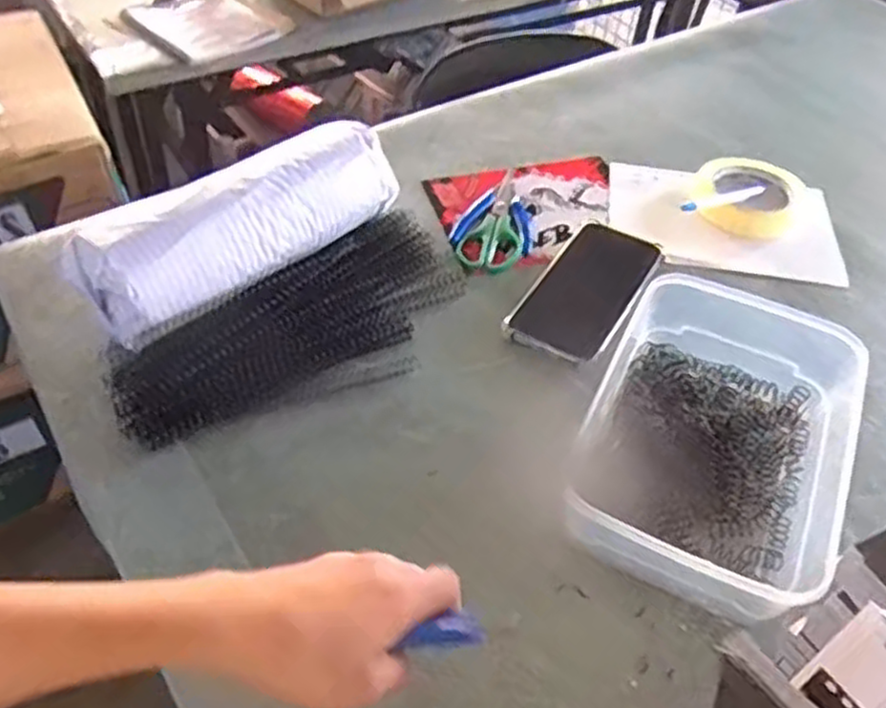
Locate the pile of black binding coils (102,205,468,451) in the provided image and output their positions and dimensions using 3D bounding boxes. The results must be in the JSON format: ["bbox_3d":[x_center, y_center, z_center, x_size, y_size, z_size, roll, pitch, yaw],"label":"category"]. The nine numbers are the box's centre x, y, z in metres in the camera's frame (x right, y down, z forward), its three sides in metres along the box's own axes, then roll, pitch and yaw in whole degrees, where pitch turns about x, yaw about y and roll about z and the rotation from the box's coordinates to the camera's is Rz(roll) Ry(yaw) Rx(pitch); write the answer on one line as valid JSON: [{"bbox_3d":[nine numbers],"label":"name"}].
[{"bbox_3d":[-0.099,-0.018,0.588,0.297,0.036,0.123,-34,59,-29],"label":"pile of black binding coils"}]

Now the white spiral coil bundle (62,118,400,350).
[{"bbox_3d":[-0.154,-0.105,0.593,0.255,0.058,0.080,-33,58,-29],"label":"white spiral coil bundle"}]

